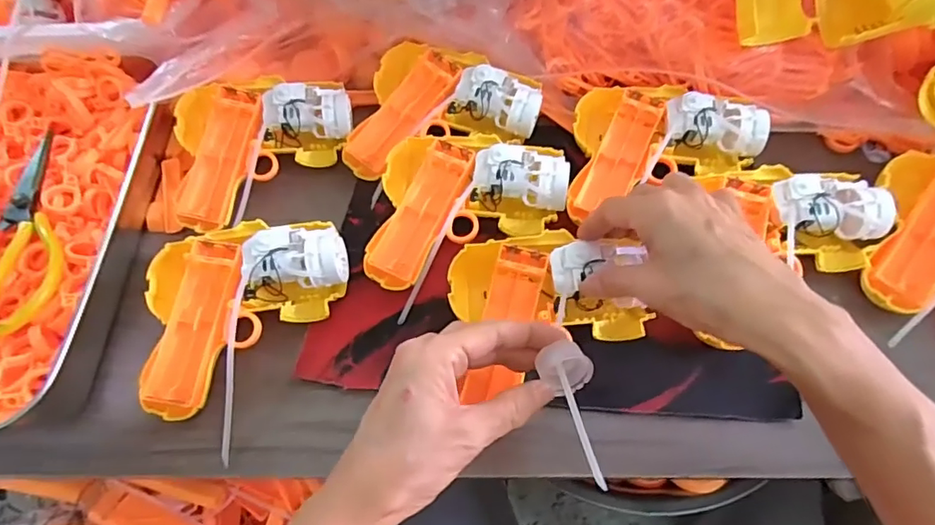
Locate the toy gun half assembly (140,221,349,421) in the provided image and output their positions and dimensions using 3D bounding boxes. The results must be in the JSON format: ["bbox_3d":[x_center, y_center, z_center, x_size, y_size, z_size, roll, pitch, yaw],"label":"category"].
[{"bbox_3d":[-0.147,0.029,0.349,0.133,0.036,0.118,-10,63,-2],"label":"toy gun half assembly"}]

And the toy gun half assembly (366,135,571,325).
[{"bbox_3d":[0.004,-0.034,0.374,0.132,0.038,0.141,5,63,5],"label":"toy gun half assembly"}]

